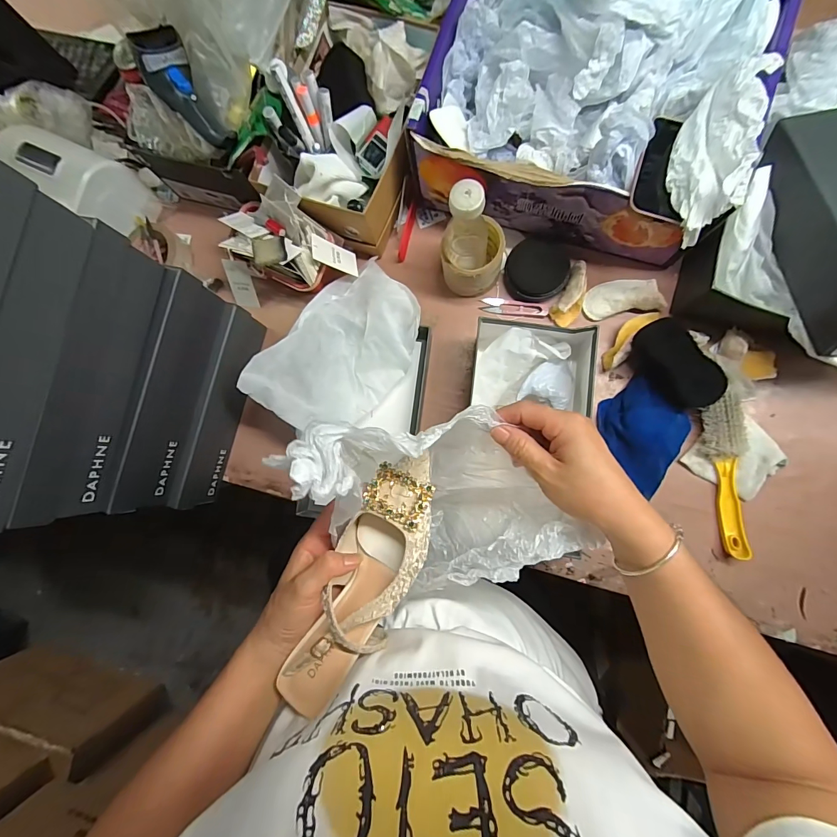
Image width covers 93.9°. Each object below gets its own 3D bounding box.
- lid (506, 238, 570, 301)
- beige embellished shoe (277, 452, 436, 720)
[{"bbox_3d":[0.181,-0.230,0.592,0.093,0.029,0.099,-1,85,6],"label":"lid"},{"bbox_3d":[-0.044,0.137,0.346,0.076,0.049,0.228,24,80,8],"label":"beige embellished shoe"}]

